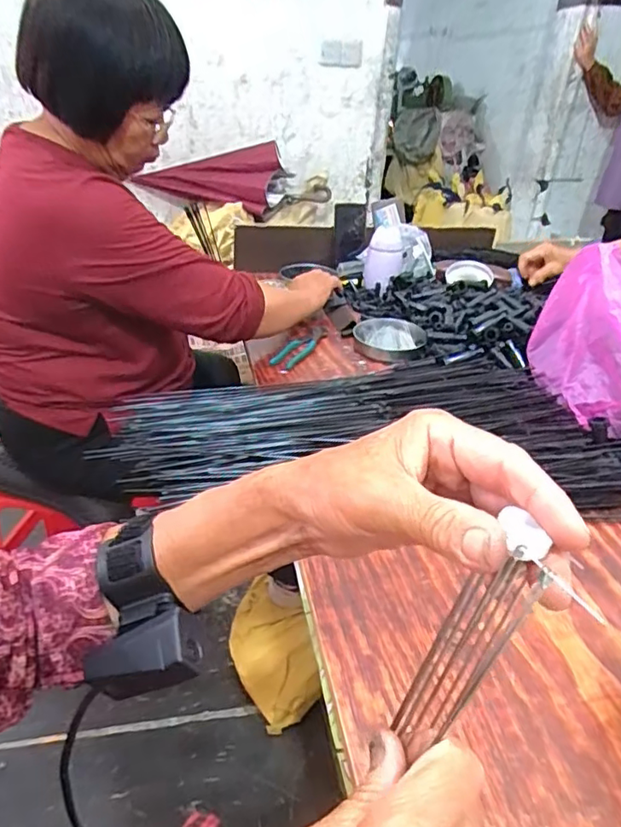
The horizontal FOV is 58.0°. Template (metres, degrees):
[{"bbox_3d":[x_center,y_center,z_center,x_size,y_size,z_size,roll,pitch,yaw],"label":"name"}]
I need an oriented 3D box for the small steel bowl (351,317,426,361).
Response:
[{"bbox_3d":[0.135,-0.132,0.978,0.100,0.028,0.127,-15,36,-27],"label":"small steel bowl"}]

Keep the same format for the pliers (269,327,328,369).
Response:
[{"bbox_3d":[-0.015,-0.120,0.977,0.043,0.016,0.159,17,34,21],"label":"pliers"}]

